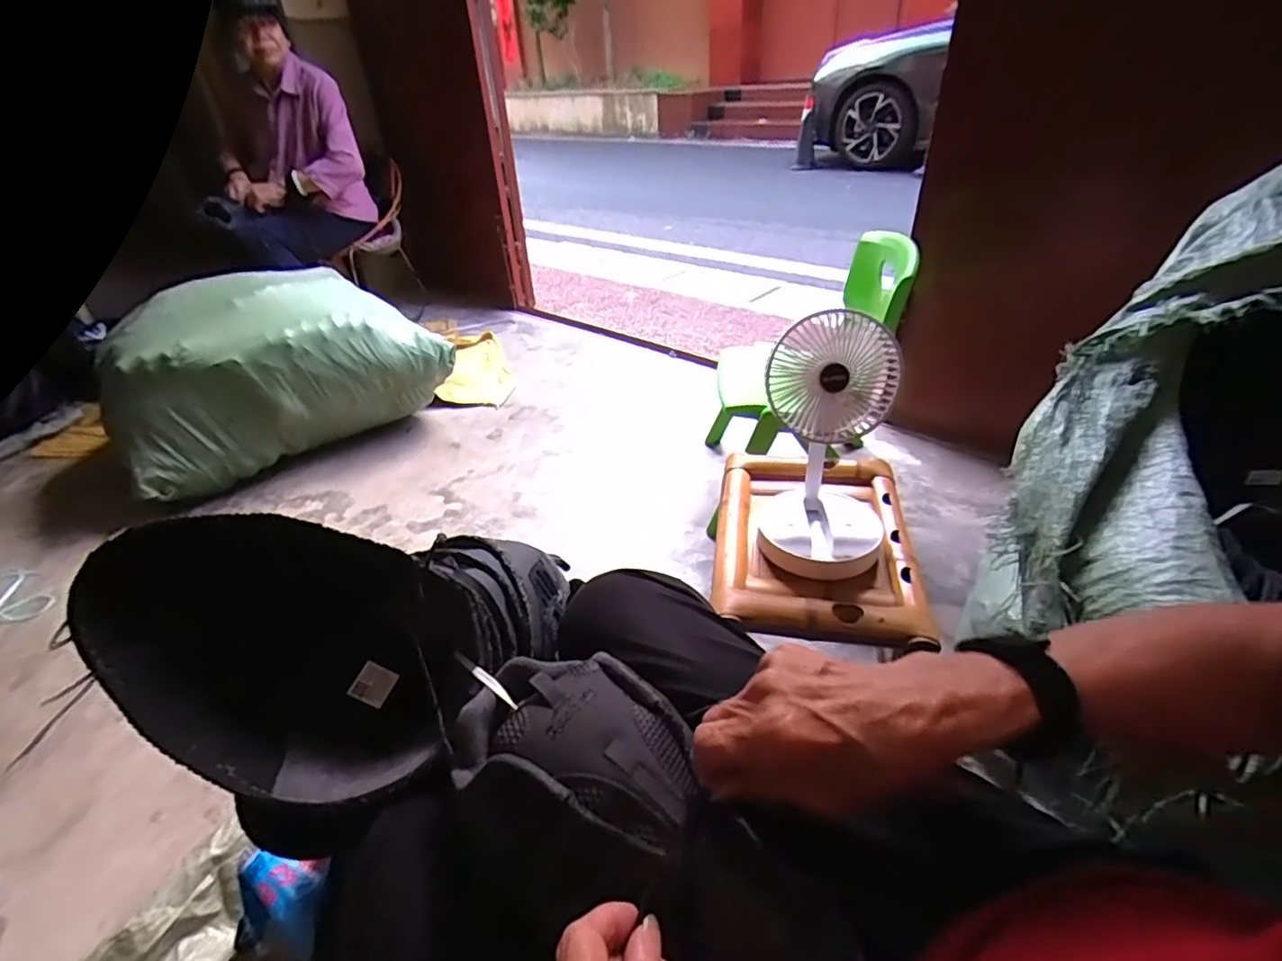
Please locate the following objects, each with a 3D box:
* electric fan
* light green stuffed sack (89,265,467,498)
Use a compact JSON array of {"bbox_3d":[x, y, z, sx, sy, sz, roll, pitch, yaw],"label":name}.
[{"bbox_3d":[0.245,-0.034,0.797,0.168,0.273,0.218,7,37,14],"label":"electric fan"},{"bbox_3d":[-0.893,-0.286,1.482,0.710,0.365,0.333,-28,42,-31],"label":"light green stuffed sack"}]

